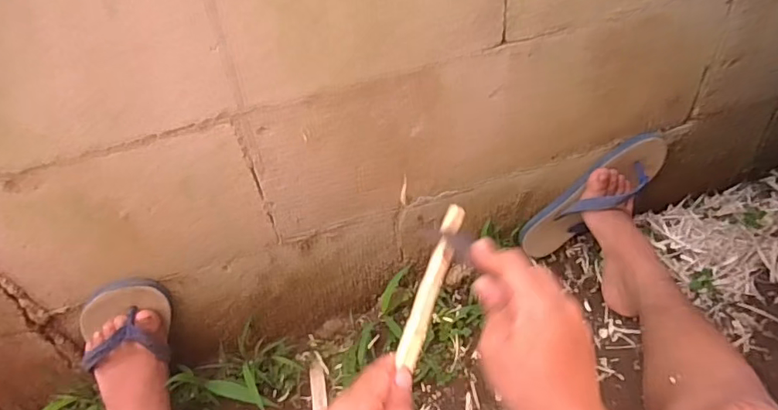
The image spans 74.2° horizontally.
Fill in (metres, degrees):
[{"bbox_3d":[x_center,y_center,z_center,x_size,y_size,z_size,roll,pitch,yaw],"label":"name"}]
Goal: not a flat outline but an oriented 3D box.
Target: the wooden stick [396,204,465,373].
[{"bbox_3d":[0.032,0.057,0.377,0.015,0.008,0.126,14,64,16],"label":"wooden stick"}]

